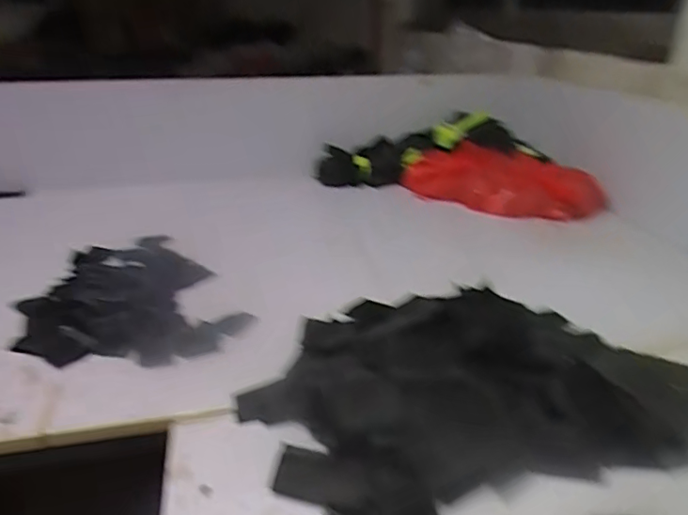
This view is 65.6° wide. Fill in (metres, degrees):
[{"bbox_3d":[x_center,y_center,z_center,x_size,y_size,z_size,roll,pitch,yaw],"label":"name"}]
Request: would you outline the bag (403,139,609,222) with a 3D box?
[{"bbox_3d":[0.317,-0.169,1.165,0.436,0.110,0.142,13,28,28],"label":"bag"}]

